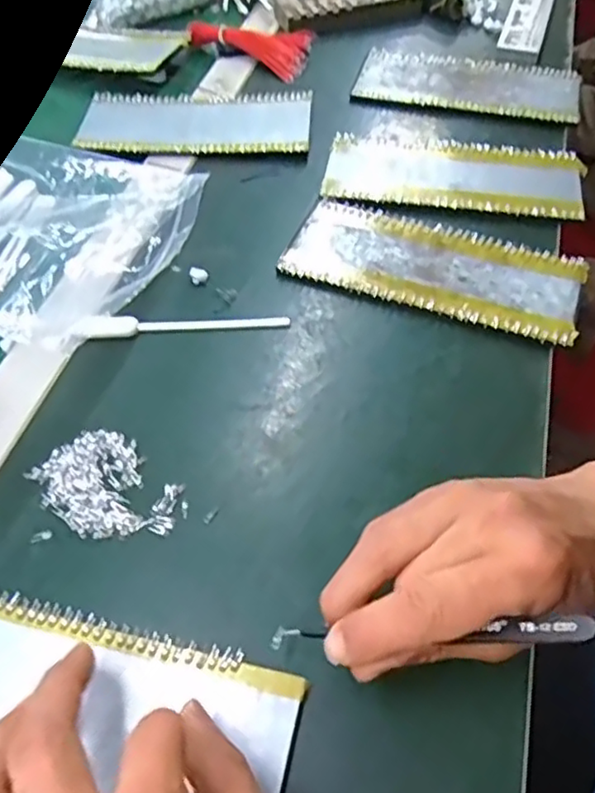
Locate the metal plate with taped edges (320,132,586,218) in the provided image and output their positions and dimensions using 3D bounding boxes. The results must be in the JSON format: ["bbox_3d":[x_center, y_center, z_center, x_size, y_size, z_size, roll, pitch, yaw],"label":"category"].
[{"bbox_3d":[0.125,-0.181,0.507,0.199,0.006,0.084,9,54,7],"label":"metal plate with taped edges"}]

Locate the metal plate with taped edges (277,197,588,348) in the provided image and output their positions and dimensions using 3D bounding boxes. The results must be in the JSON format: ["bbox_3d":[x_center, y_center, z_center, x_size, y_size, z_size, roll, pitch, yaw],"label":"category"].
[{"bbox_3d":[0.095,-0.094,0.448,0.199,0.005,0.084,17,57,14],"label":"metal plate with taped edges"}]

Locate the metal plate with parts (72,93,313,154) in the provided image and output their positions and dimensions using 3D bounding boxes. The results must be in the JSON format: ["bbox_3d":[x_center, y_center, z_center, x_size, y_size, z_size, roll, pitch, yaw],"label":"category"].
[{"bbox_3d":[-0.089,-0.242,0.556,0.198,0.008,0.086,2,56,3],"label":"metal plate with parts"}]

